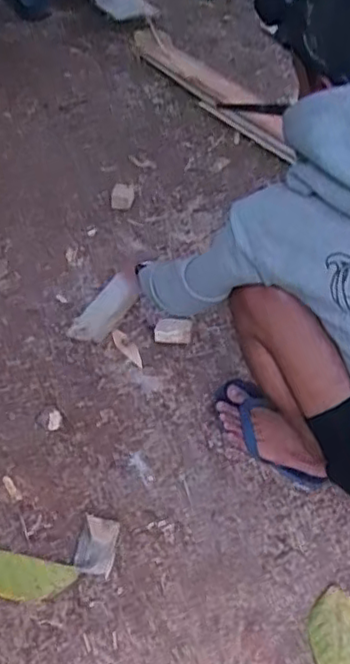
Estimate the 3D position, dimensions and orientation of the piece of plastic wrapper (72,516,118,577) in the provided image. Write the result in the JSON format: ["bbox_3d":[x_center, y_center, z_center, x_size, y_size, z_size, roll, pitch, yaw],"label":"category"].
[{"bbox_3d":[-0.129,0.352,1.066,0.063,0.018,0.091,6,49,2],"label":"piece of plastic wrapper"}]

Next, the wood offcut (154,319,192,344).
[{"bbox_3d":[-0.004,0.002,1.355,0.077,0.030,0.049,4,49,0],"label":"wood offcut"}]

